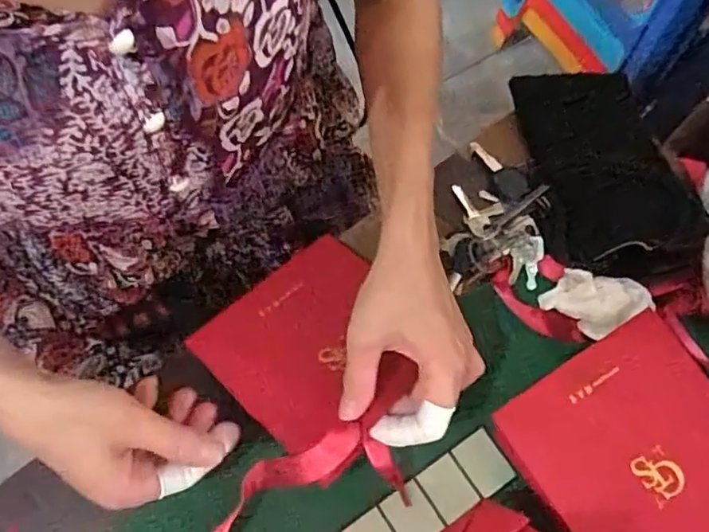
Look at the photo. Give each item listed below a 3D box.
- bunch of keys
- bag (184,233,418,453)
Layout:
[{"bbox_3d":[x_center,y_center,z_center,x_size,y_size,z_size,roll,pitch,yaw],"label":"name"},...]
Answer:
[{"bbox_3d":[0.118,-0.045,0.492,0.075,0.024,0.125,12,68,3],"label":"bunch of keys"},{"bbox_3d":[-0.026,0.054,0.424,0.138,0.009,0.132,-37,65,-26],"label":"bag"}]

